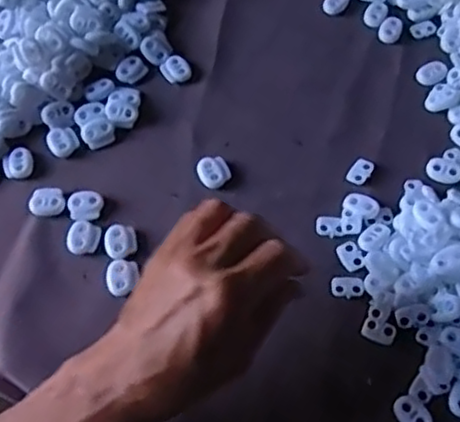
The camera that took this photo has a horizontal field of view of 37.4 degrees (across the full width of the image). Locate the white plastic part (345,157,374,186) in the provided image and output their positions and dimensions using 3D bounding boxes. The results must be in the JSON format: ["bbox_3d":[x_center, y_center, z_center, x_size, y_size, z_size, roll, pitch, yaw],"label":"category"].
[{"bbox_3d":[0.085,-0.026,0.441,0.013,0.004,0.021,29,67,15],"label":"white plastic part"}]

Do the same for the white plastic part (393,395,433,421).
[{"bbox_3d":[0.099,0.110,0.367,0.015,0.004,0.022,-36,67,-16],"label":"white plastic part"}]

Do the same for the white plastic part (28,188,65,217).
[{"bbox_3d":[-0.117,-0.005,0.435,0.022,0.007,0.018,-9,62,-3],"label":"white plastic part"}]

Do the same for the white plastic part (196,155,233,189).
[{"bbox_3d":[-0.011,-0.026,0.444,0.021,0.007,0.023,-33,66,-15],"label":"white plastic part"}]

